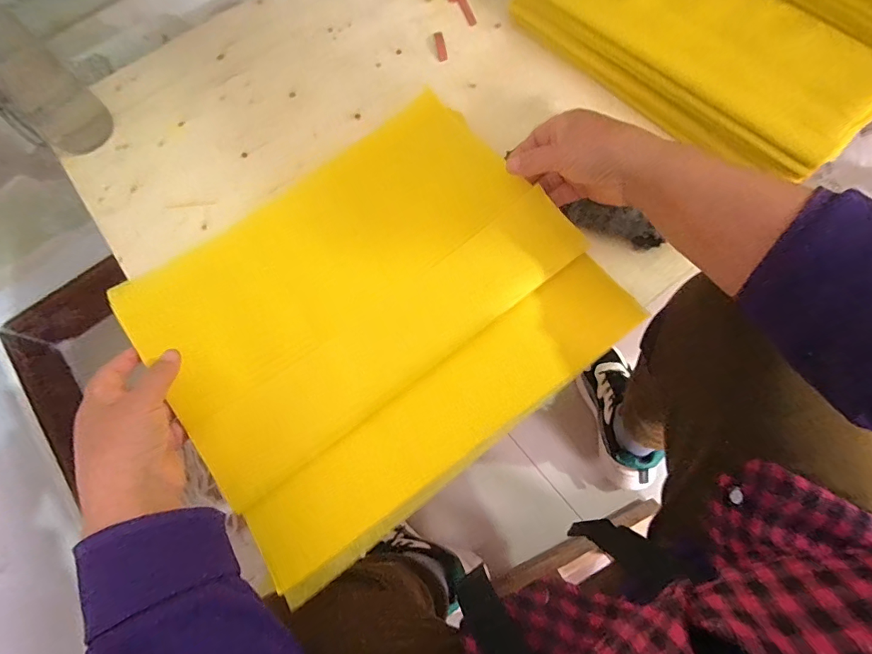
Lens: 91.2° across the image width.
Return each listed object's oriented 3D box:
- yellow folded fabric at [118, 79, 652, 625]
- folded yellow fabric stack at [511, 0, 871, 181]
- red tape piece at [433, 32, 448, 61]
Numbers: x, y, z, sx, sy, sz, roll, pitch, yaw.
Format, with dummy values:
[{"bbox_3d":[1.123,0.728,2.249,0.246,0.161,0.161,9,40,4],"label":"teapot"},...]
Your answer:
[{"bbox_3d":[-0.054,-0.021,0.375,0.353,0.026,0.305,-37,74,-10],"label":"yellow folded fabric"},{"bbox_3d":[0.256,-0.297,0.449,0.144,0.085,0.363,-42,75,-12],"label":"folded yellow fabric stack"},{"bbox_3d":[0.005,-0.341,0.517,0.011,0.004,0.048,-9,71,-1],"label":"red tape piece"}]

